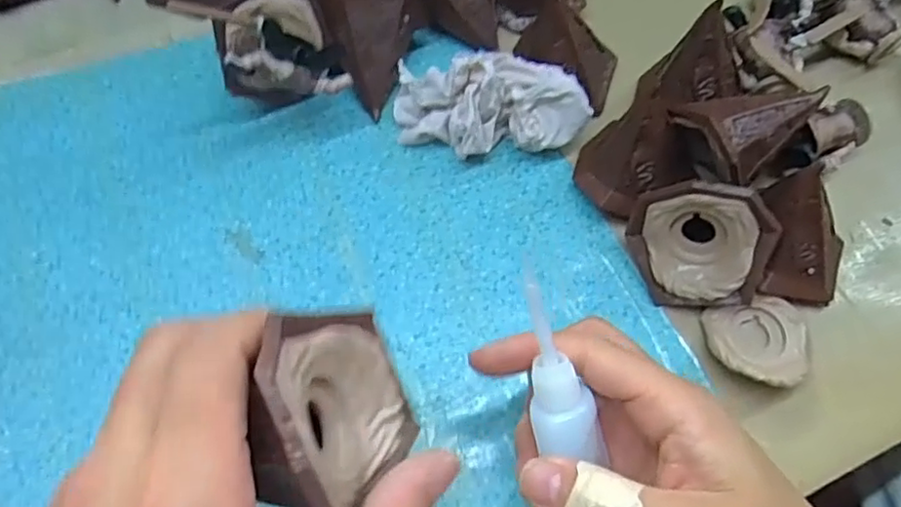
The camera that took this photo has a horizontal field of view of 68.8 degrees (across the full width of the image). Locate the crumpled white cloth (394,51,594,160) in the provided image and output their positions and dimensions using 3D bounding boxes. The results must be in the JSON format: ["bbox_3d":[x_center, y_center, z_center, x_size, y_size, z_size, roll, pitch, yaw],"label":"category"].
[{"bbox_3d":[0.021,-0.081,0.356,0.104,0.048,0.052,3,64,1],"label":"crumpled white cloth"}]

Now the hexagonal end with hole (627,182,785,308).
[{"bbox_3d":[0.118,-0.004,0.316,0.063,0.062,0.017,8,27,24],"label":"hexagonal end with hole"}]

